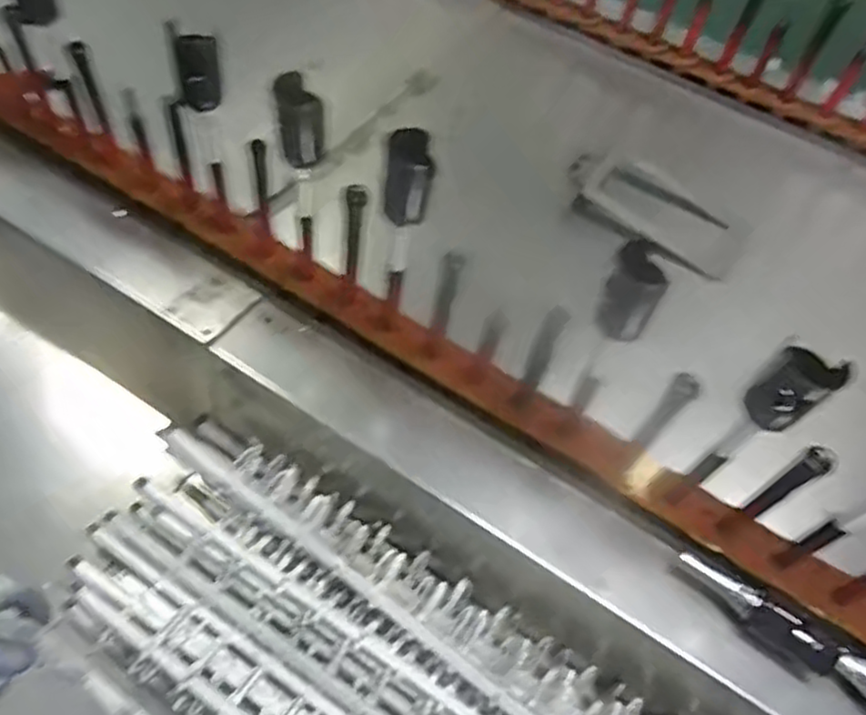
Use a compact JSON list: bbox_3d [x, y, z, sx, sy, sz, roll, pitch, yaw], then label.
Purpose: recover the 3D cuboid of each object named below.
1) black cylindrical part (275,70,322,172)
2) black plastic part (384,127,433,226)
[{"bbox_3d":[-0.109,-0.193,0.586,0.027,0.072,0.035,-21,58,-20],"label":"black cylindrical part"},{"bbox_3d":[-0.019,-0.138,0.556,0.034,0.074,0.035,6,53,-1],"label":"black plastic part"}]

